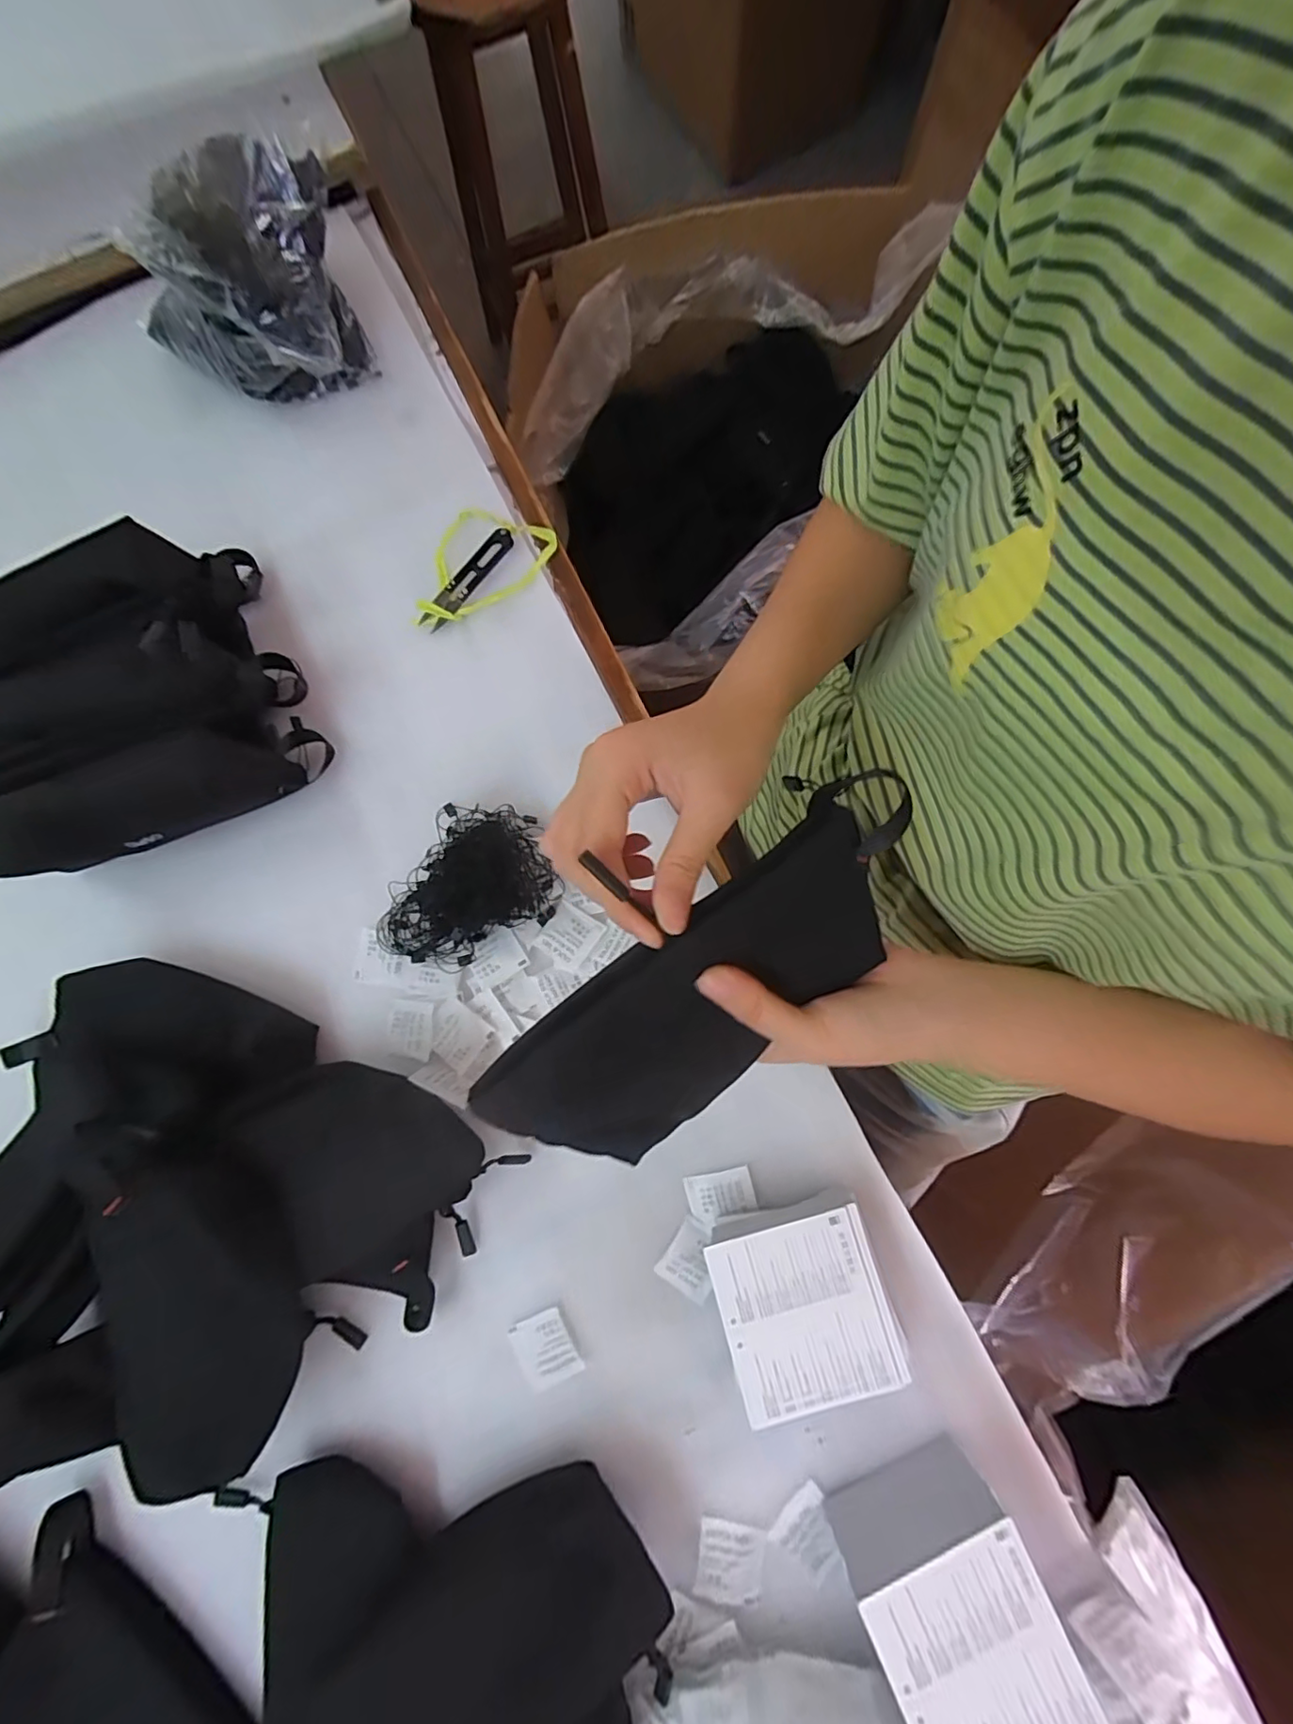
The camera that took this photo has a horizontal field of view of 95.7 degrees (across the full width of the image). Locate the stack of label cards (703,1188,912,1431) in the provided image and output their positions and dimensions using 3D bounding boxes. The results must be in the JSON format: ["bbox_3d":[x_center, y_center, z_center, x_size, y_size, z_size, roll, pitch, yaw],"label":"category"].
[{"bbox_3d":[0.094,0.264,0.361,0.099,0.039,0.110,-18,79,-4],"label":"stack of label cards"}]

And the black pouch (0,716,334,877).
[{"bbox_3d":[-0.338,-0.046,0.410,0.204,0.075,0.060,-21,79,-4],"label":"black pouch"}]

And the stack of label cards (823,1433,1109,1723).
[{"bbox_3d":[0.166,0.403,0.320,0.088,0.065,0.103,-24,80,-5],"label":"stack of label cards"}]

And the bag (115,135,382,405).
[{"bbox_3d":[-0.318,-0.453,0.466,0.180,0.118,0.126,-25,80,-2],"label":"bag"}]

